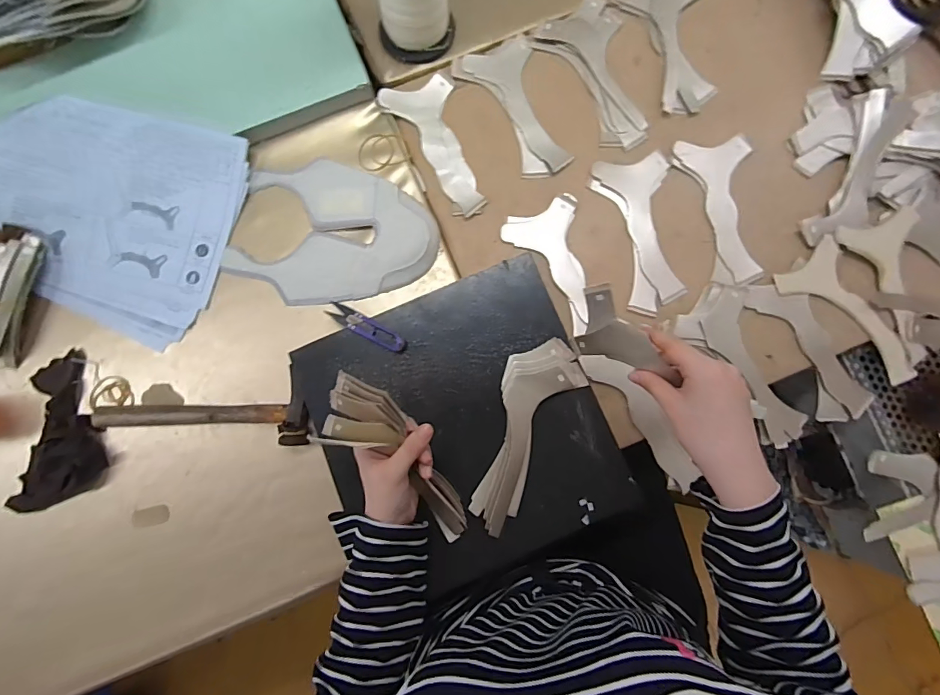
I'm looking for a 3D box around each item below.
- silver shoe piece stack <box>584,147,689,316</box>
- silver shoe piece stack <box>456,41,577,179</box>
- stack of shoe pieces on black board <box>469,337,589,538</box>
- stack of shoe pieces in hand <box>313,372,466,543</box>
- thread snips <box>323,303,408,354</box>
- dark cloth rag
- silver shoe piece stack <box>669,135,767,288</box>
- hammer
[{"bbox_3d":[0.210,-0.138,0.537,0.090,0.012,0.193,-10,85,-1],"label":"silver shoe piece stack"},{"bbox_3d":[0.059,-0.299,0.560,0.098,0.007,0.185,-23,86,-2],"label":"silver shoe piece stack"},{"bbox_3d":[0.051,0.087,0.477,0.081,0.016,0.206,30,86,2],"label":"stack of shoe pieces on black board"},{"bbox_3d":[-0.073,0.118,0.440,0.080,0.039,0.203,-36,109,-3],"label":"stack of shoe pieces in hand"},{"bbox_3d":[-0.117,-0.023,0.497,0.101,0.004,0.021,27,86,2],"label":"thread snips"},{"bbox_3d":[-0.478,0.094,0.497,0.106,0.033,0.170,-13,85,-1],"label":"dark cloth rag"},{"bbox_3d":[0.307,-0.167,0.538,0.090,0.014,0.182,-6,85,0],"label":"silver shoe piece stack"},{"bbox_3d":[-0.301,0.083,0.501,0.237,0.030,0.067,-3,85,0],"label":"hammer"}]

